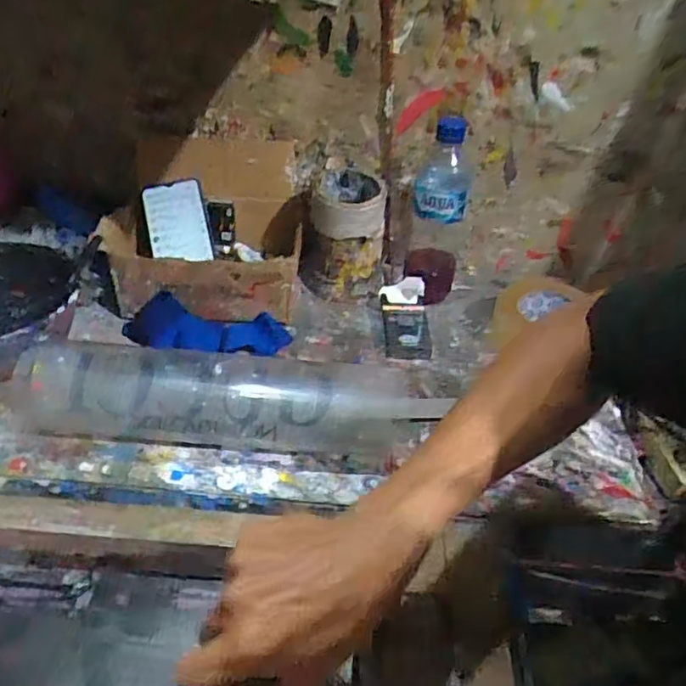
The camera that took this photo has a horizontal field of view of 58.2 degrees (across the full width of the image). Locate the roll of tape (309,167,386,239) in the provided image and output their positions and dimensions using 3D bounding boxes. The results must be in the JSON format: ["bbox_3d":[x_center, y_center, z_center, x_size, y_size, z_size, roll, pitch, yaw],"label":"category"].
[{"bbox_3d":[0.009,-0.177,0.758,0.088,0.050,0.101,5,40,0],"label":"roll of tape"}]

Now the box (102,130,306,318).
[{"bbox_3d":[-0.165,-0.144,0.748,0.213,0.145,0.190,3,40,-2],"label":"box"}]

